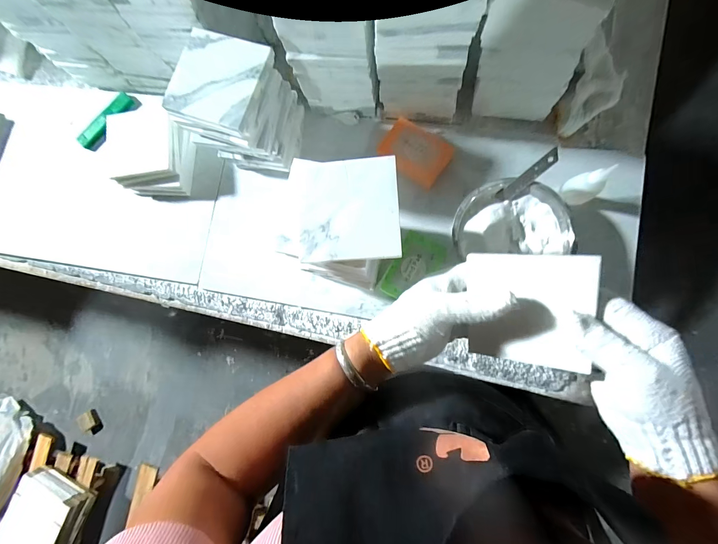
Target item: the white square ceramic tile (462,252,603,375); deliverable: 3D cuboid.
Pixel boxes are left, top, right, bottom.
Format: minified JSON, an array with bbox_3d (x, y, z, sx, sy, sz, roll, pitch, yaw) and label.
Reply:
[{"bbox_3d":[0.149,0.034,0.280,0.098,0.006,0.099,4,104,37],"label":"white square ceramic tile"}]

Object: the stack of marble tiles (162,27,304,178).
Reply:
[{"bbox_3d":[-0.147,-0.207,0.412,0.108,0.137,0.111,14,86,5],"label":"stack of marble tiles"}]

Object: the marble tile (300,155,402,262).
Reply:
[{"bbox_3d":[-0.010,-0.061,0.308,0.095,0.006,0.098,-2,85,4],"label":"marble tile"}]

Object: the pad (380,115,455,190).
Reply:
[{"bbox_3d":[0.078,-0.168,0.444,0.092,0.012,0.064,33,106,-2],"label":"pad"}]

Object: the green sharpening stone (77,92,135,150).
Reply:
[{"bbox_3d":[-0.402,-0.241,0.501,0.106,0.025,0.029,-42,84,0],"label":"green sharpening stone"}]

